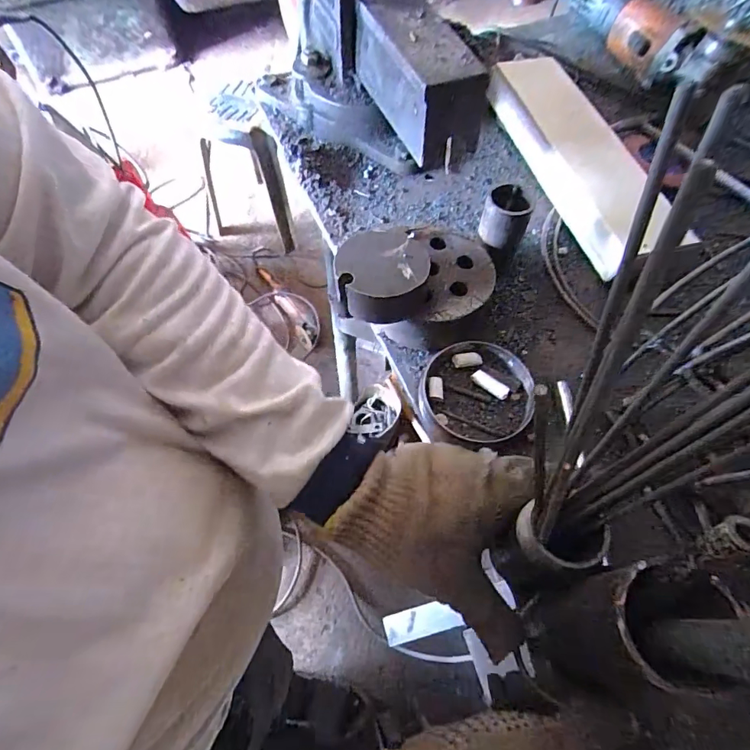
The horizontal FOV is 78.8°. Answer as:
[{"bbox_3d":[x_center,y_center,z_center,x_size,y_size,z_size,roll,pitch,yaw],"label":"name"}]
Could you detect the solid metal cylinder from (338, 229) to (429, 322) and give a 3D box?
[{"bbox_3d":[0.007,-0.079,0.364,0.069,0.033,0.066,-7,62,-3],"label":"solid metal cylinder"}]

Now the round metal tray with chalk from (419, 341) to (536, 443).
[{"bbox_3d":[0.085,0.013,0.378,0.092,0.017,0.079,0,62,1],"label":"round metal tray with chalk"}]

